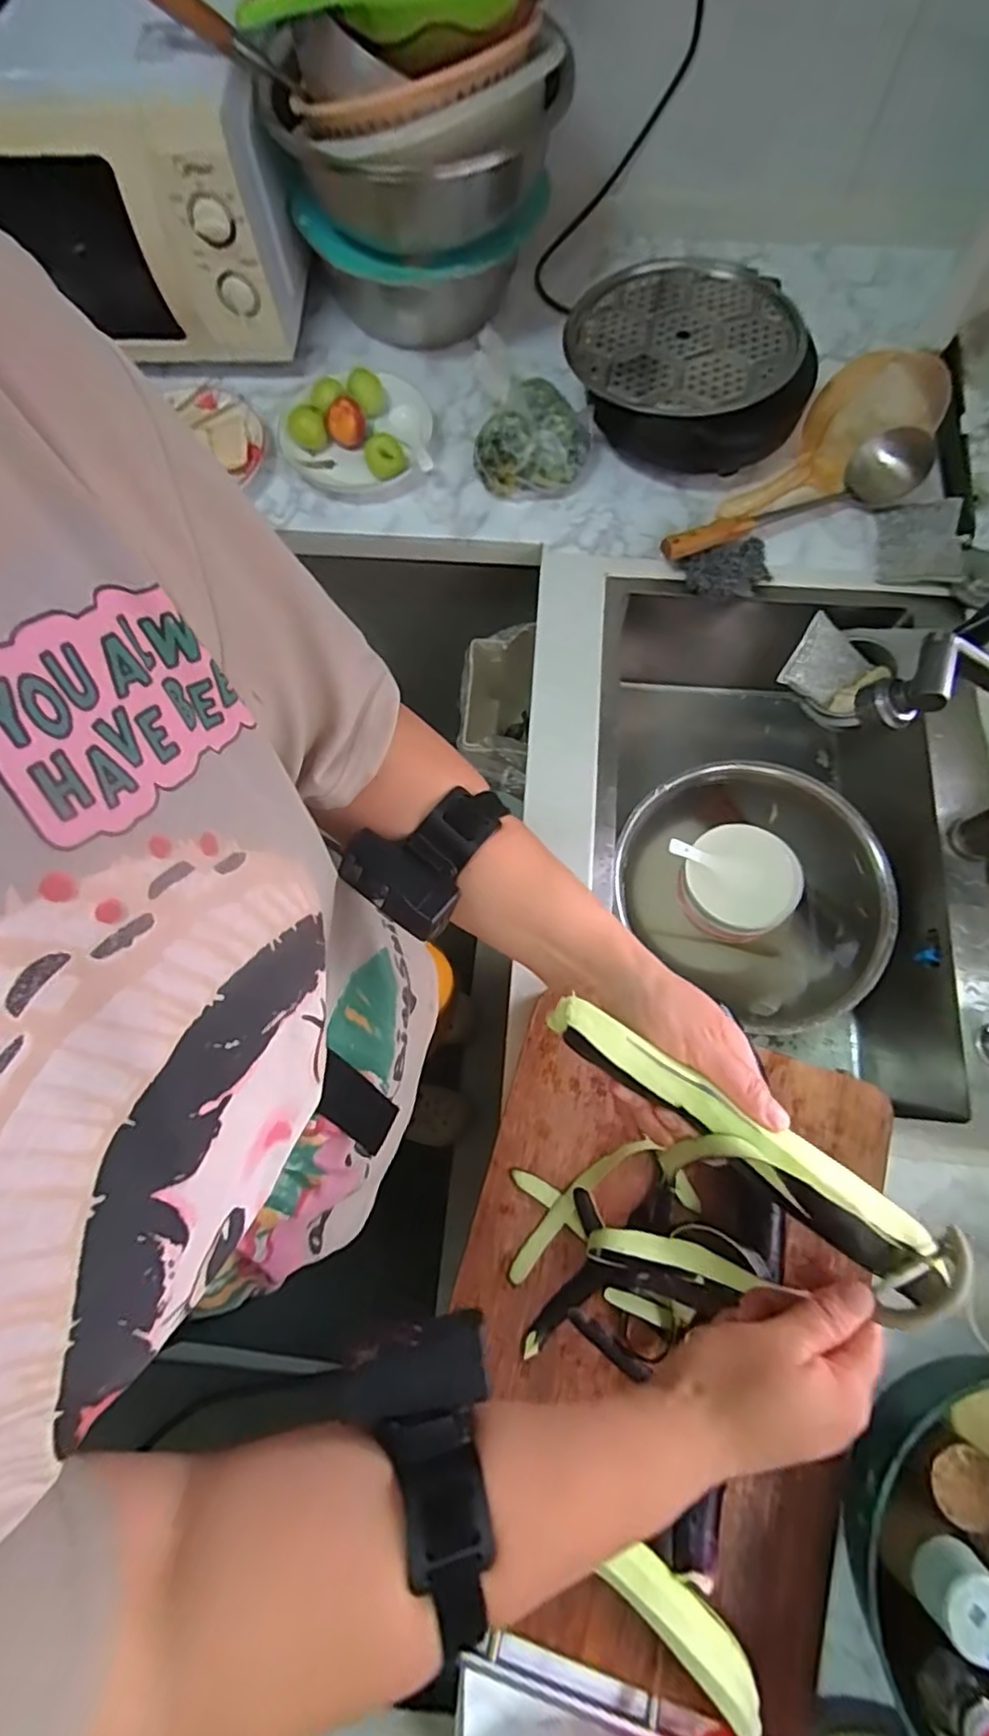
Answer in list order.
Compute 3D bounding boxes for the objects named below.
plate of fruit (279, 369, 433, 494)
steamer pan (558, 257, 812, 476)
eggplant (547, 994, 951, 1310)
[{"bbox_3d":[-0.182,-0.573,0.838,0.189,0.055,0.167,-7,75,0],"label":"plate of fruit"},{"bbox_3d":[0.237,-0.617,0.807,0.296,0.119,0.260,38,79,11],"label":"steamer pan"},{"bbox_3d":[0.144,0.153,0.346,0.265,0.036,0.034,36,78,-1],"label":"eggplant"}]

